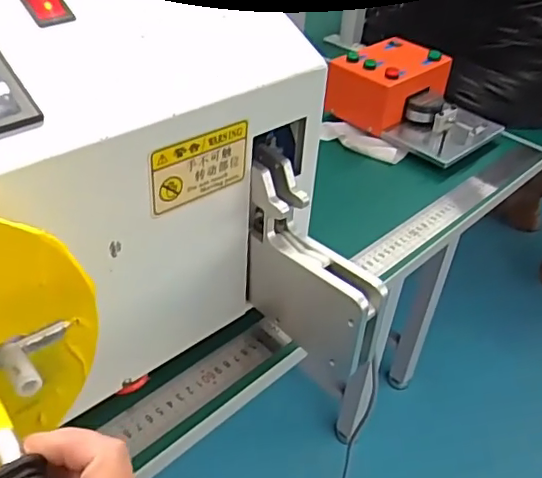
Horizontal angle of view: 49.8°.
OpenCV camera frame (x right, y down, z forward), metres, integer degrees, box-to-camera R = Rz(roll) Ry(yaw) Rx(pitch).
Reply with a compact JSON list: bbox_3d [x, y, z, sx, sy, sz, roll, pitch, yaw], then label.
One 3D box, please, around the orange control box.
[{"bbox_3d":[0.170,-0.221,0.853,0.156,0.092,0.109,-28,49,-34],"label":"orange control box"}]

